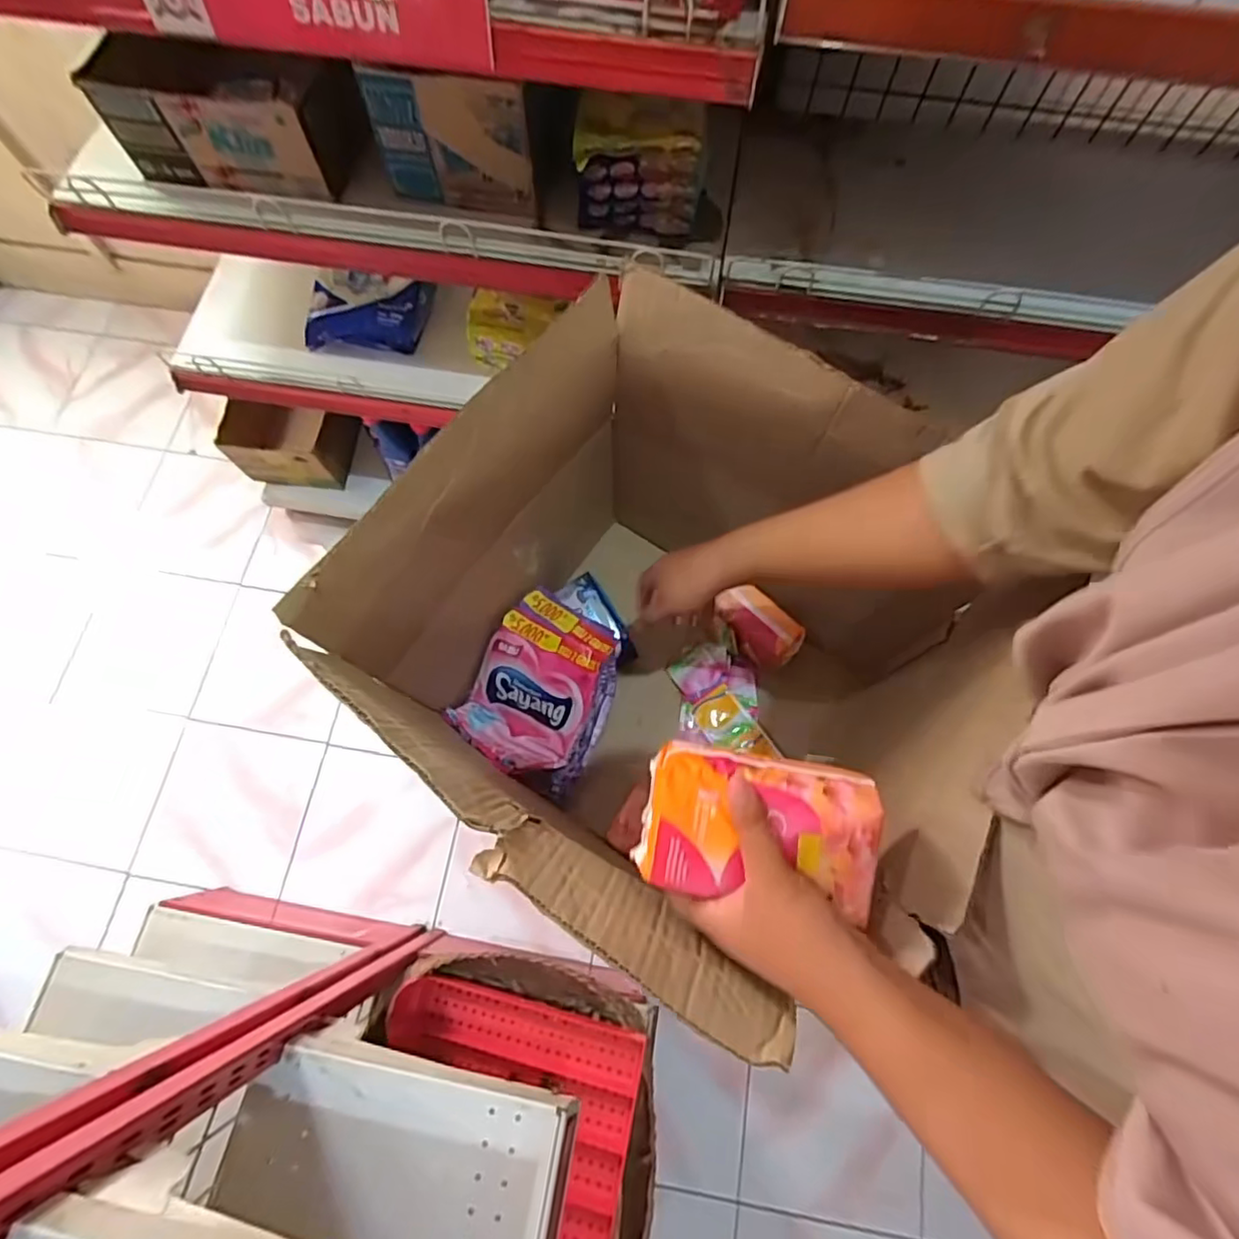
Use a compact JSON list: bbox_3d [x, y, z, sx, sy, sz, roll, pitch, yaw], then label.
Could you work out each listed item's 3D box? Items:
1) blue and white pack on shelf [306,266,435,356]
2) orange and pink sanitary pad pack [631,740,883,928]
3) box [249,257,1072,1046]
[{"bbox_3d":[-0.401,-0.490,0.975,0.190,0.061,0.102,0,71,0],"label":"blue and white pack on shelf"},{"bbox_3d":[0.081,0.122,0.365,0.129,0.050,0.086,11,72,3],"label":"orange and pink sanitary pad pack"},{"bbox_3d":[0.048,0.050,0.603,0.436,0.434,0.420,31,74,9],"label":"box"}]

